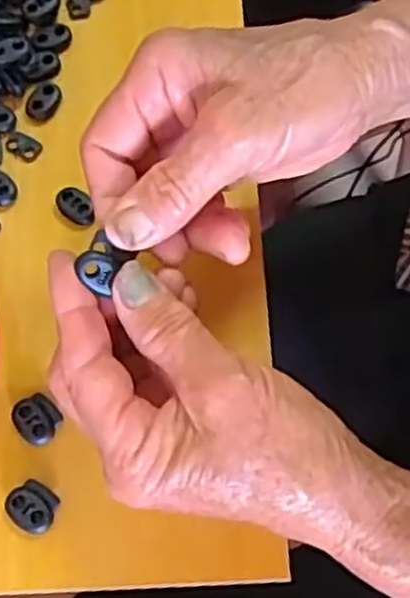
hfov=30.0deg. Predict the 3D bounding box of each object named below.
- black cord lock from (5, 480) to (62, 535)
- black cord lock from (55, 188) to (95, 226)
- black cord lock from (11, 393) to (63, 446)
[{"bbox_3d":[-0.073,0.087,0.324,0.022,0.005,0.018,35,73,13],"label":"black cord lock"},{"bbox_3d":[-0.063,-0.045,0.376,0.014,0.004,0.022,-42,74,-15],"label":"black cord lock"},{"bbox_3d":[-0.074,0.052,0.336,0.019,0.004,0.021,-38,73,-13],"label":"black cord lock"}]

